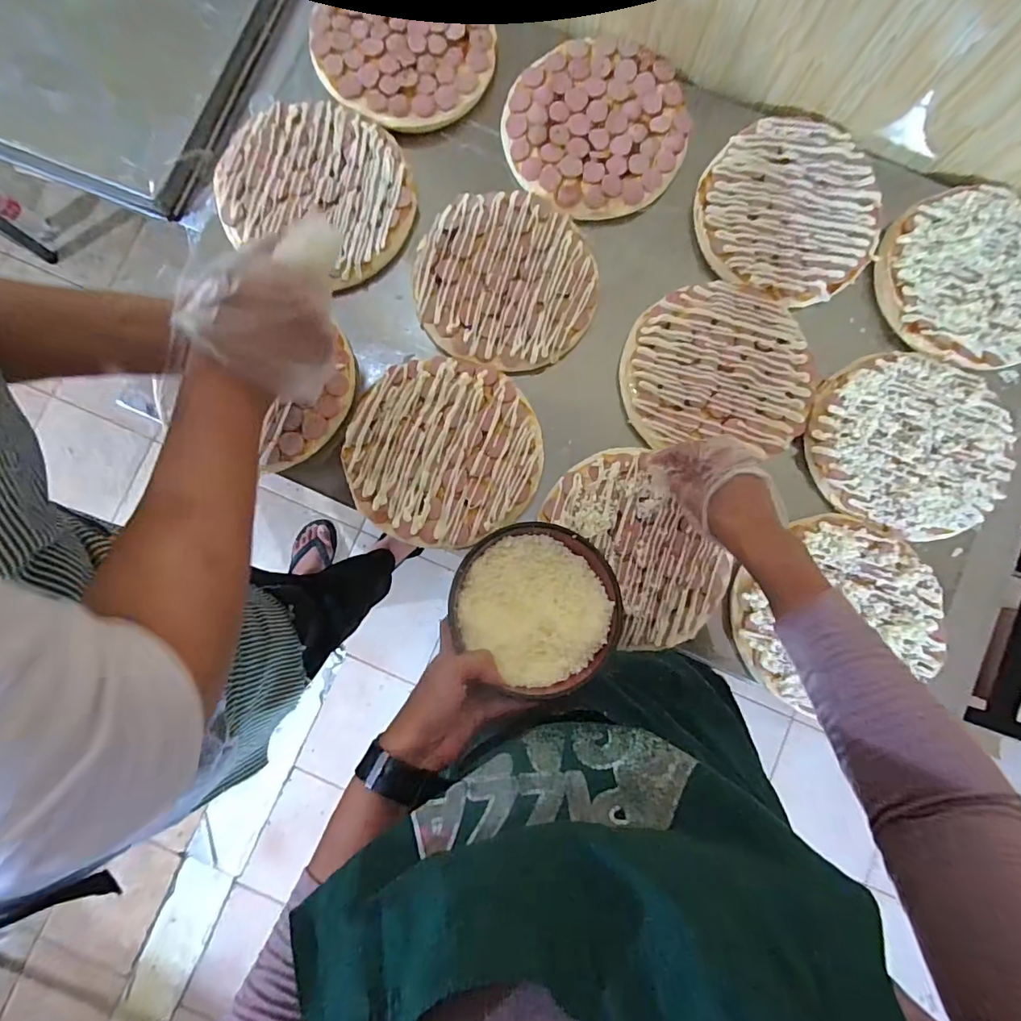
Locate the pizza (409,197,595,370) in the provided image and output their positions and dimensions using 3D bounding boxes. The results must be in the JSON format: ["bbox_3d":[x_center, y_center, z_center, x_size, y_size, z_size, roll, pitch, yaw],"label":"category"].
[{"bbox_3d":[-0.006,-0.248,0.535,0.191,0.013,0.183,2,83,-1],"label":"pizza"}]

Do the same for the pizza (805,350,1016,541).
[{"bbox_3d":[0.412,-0.069,0.515,0.194,0.018,0.188,-1,83,-1],"label":"pizza"}]

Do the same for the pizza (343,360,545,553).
[{"bbox_3d":[-0.070,-0.063,0.517,0.197,0.014,0.190,0,83,-1],"label":"pizza"}]

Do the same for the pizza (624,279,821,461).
[{"bbox_3d":[0.219,-0.154,0.527,0.192,0.010,0.171,4,83,0],"label":"pizza"}]

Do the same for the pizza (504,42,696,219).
[{"bbox_3d":[0.096,-0.430,0.553,0.201,0.014,0.194,-8,84,-2],"label":"pizza"}]

